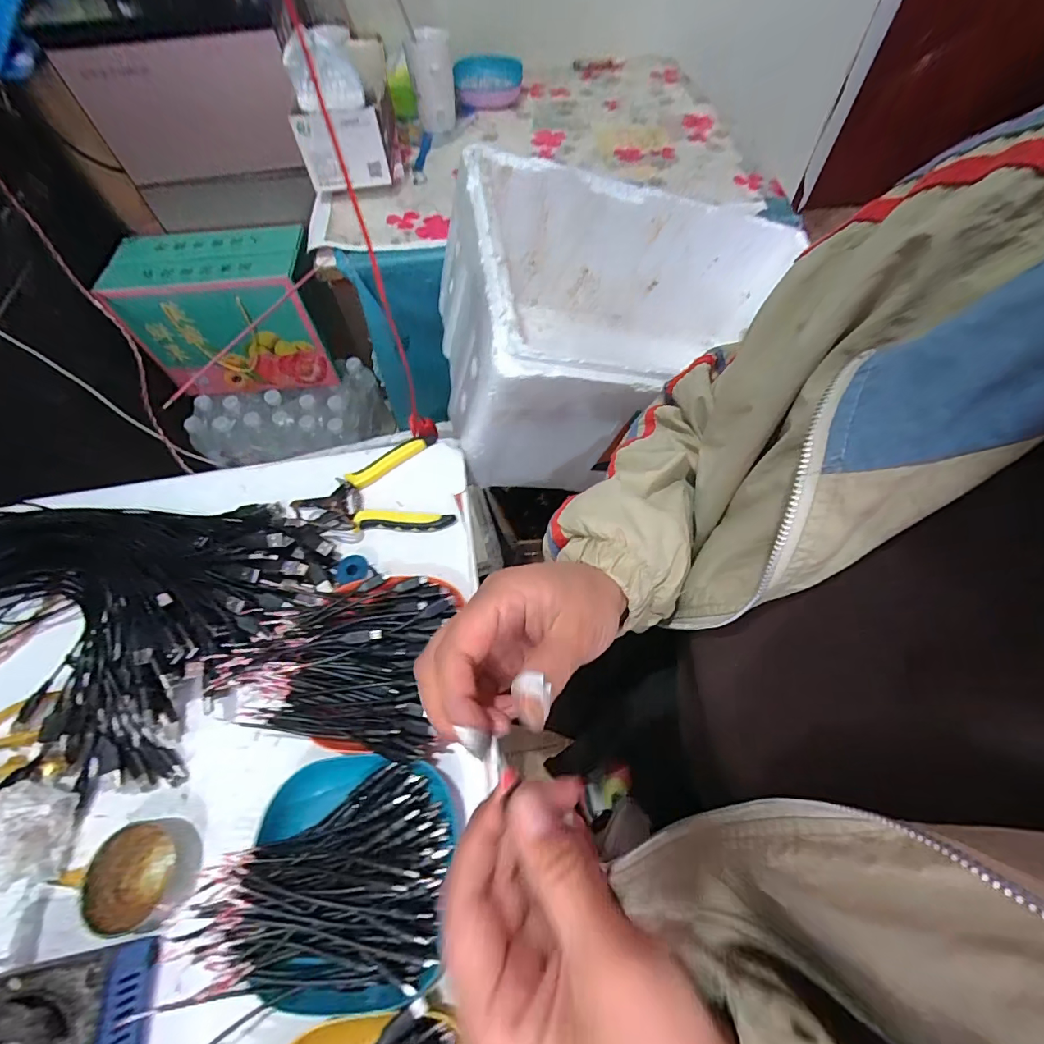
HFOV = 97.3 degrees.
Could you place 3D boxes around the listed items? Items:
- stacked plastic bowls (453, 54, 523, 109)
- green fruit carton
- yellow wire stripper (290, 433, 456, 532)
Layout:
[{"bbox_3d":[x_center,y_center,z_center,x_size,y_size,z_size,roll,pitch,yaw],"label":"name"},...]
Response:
[{"bbox_3d":[-0.064,-0.843,0.876,0.129,0.049,0.130,-2,61,0],"label":"stacked plastic bowls"},{"bbox_3d":[-0.539,-0.395,0.887,0.320,0.234,0.162,-4,61,-1],"label":"green fruit carton"},{"bbox_3d":[-0.156,-0.037,0.482,0.157,0.014,0.113,-6,61,-3],"label":"yellow wire stripper"}]

